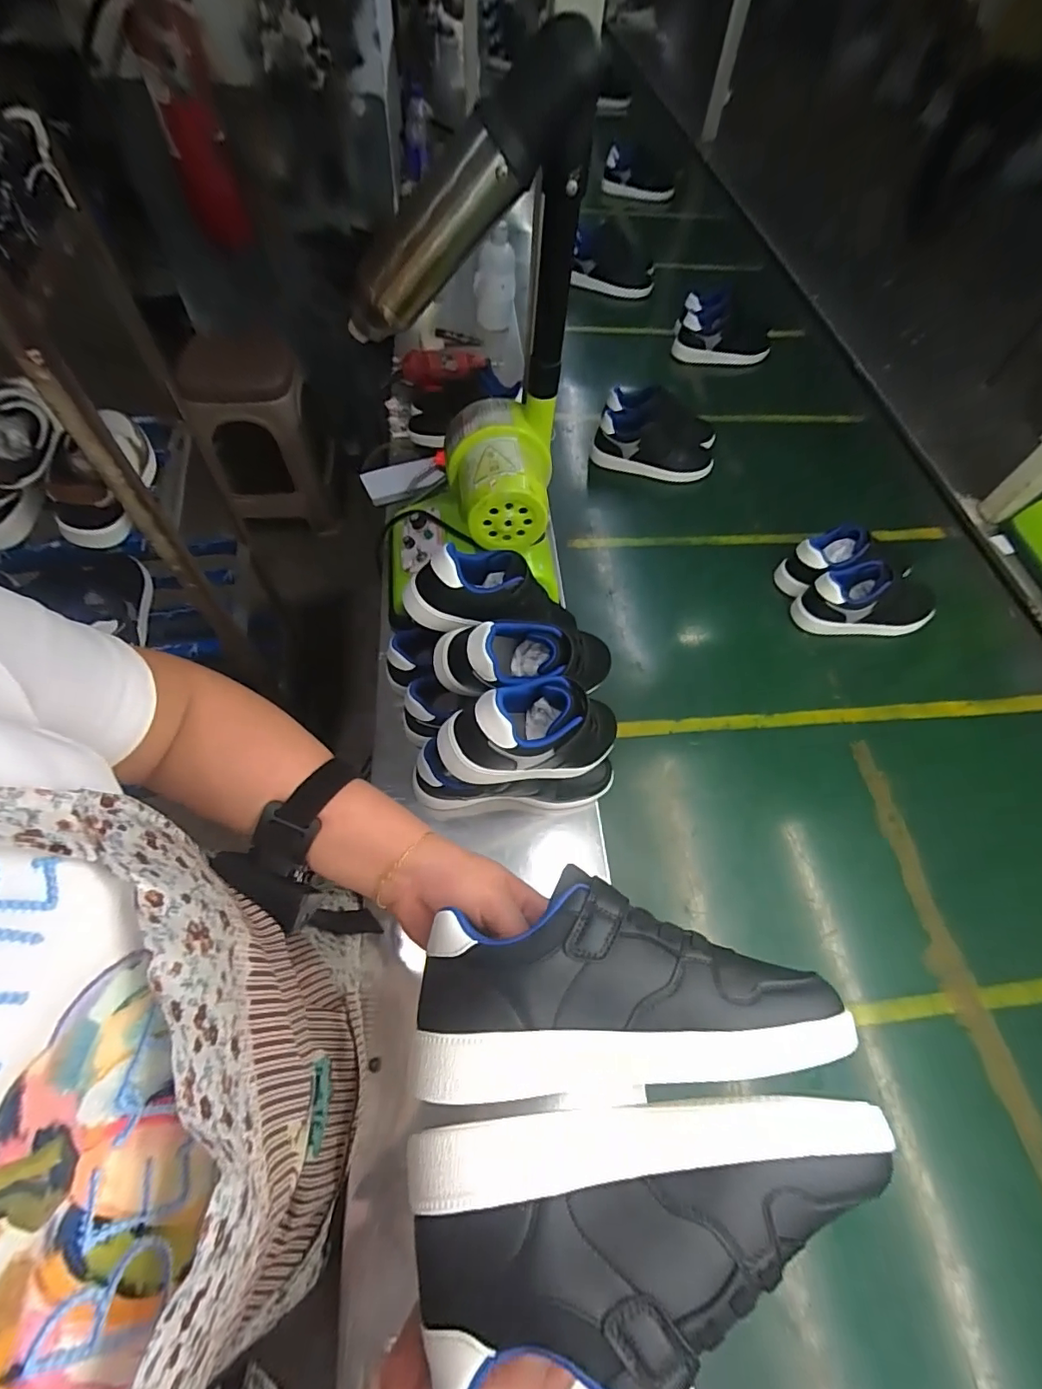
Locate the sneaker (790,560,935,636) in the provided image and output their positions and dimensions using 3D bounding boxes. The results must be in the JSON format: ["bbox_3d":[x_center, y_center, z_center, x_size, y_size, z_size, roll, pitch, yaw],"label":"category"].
[{"bbox_3d":[0.545,-0.148,0.802,0.236,0.098,0.084,-6,61,-8],"label":"sneaker"}]

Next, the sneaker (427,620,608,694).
[{"bbox_3d":[0.025,-0.037,0.572,0.214,0.092,0.085,-3,58,-28],"label":"sneaker"}]

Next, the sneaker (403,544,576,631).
[{"bbox_3d":[-0.020,-0.117,0.606,0.209,0.084,0.080,0,57,-27],"label":"sneaker"}]

